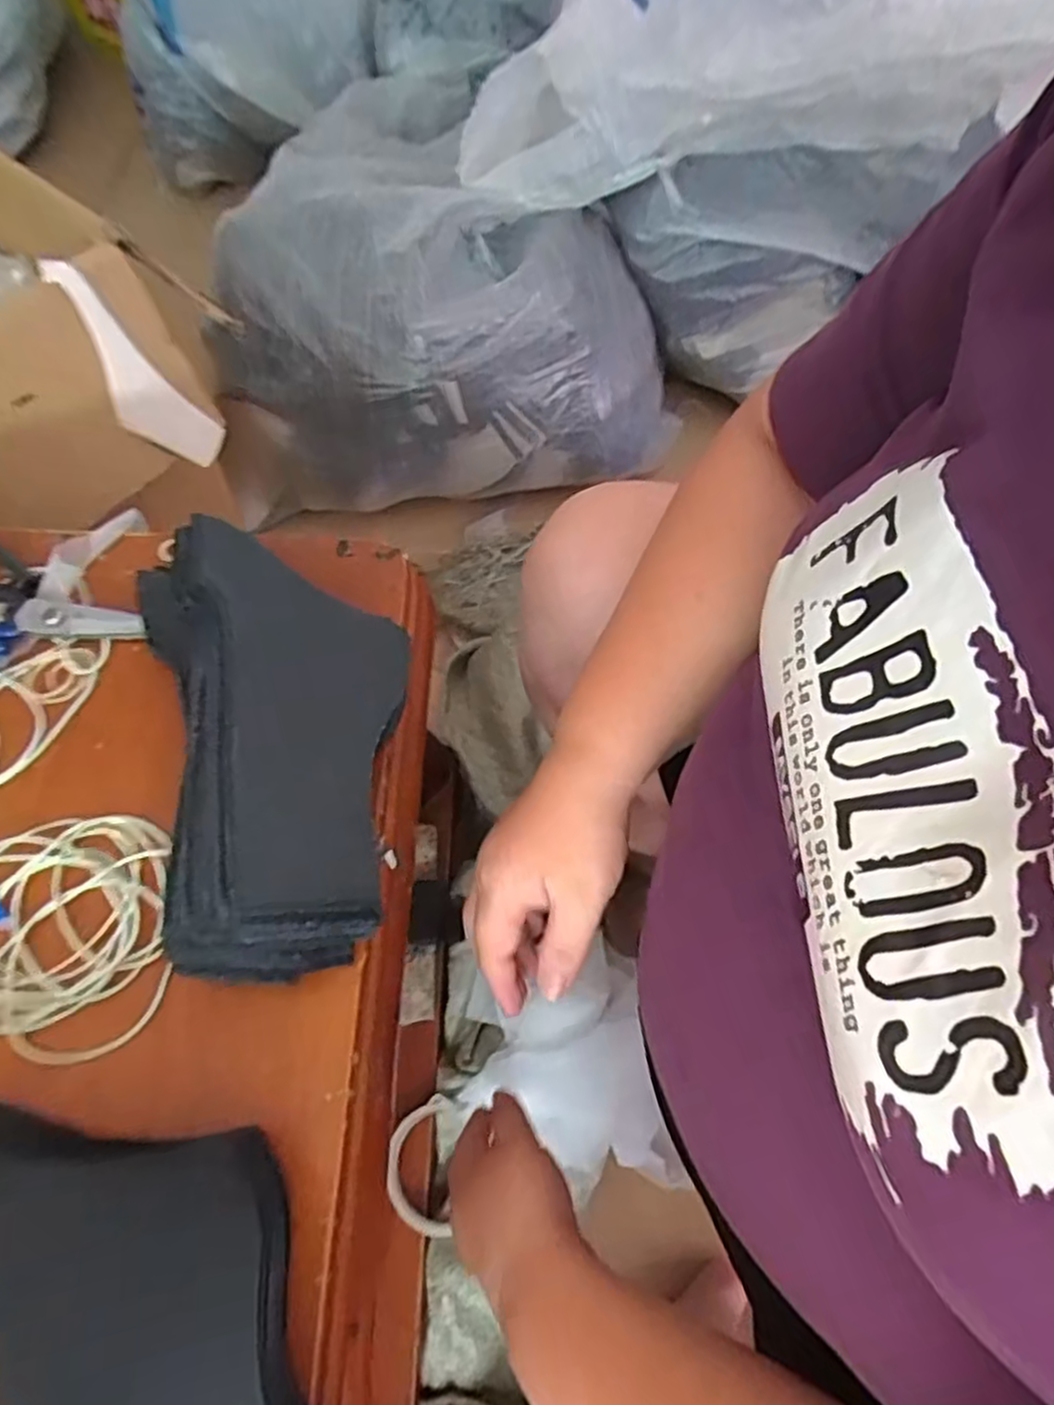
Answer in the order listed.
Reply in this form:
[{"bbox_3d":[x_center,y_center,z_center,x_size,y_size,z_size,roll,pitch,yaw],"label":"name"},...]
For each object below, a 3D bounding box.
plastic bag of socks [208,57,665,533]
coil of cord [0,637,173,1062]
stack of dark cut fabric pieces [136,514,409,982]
[{"bbox_3d":[-0.100,-0.444,0.878,0.542,0.244,0.333,-8,65,-3],"label":"plastic bag of socks"},{"bbox_3d":[-0.314,0.091,0.359,0.262,0.015,0.216,-21,67,-9],"label":"coil of cord"},{"bbox_3d":[-0.123,0.010,0.372,0.127,0.042,0.233,-16,66,-7],"label":"stack of dark cut fabric pieces"}]

